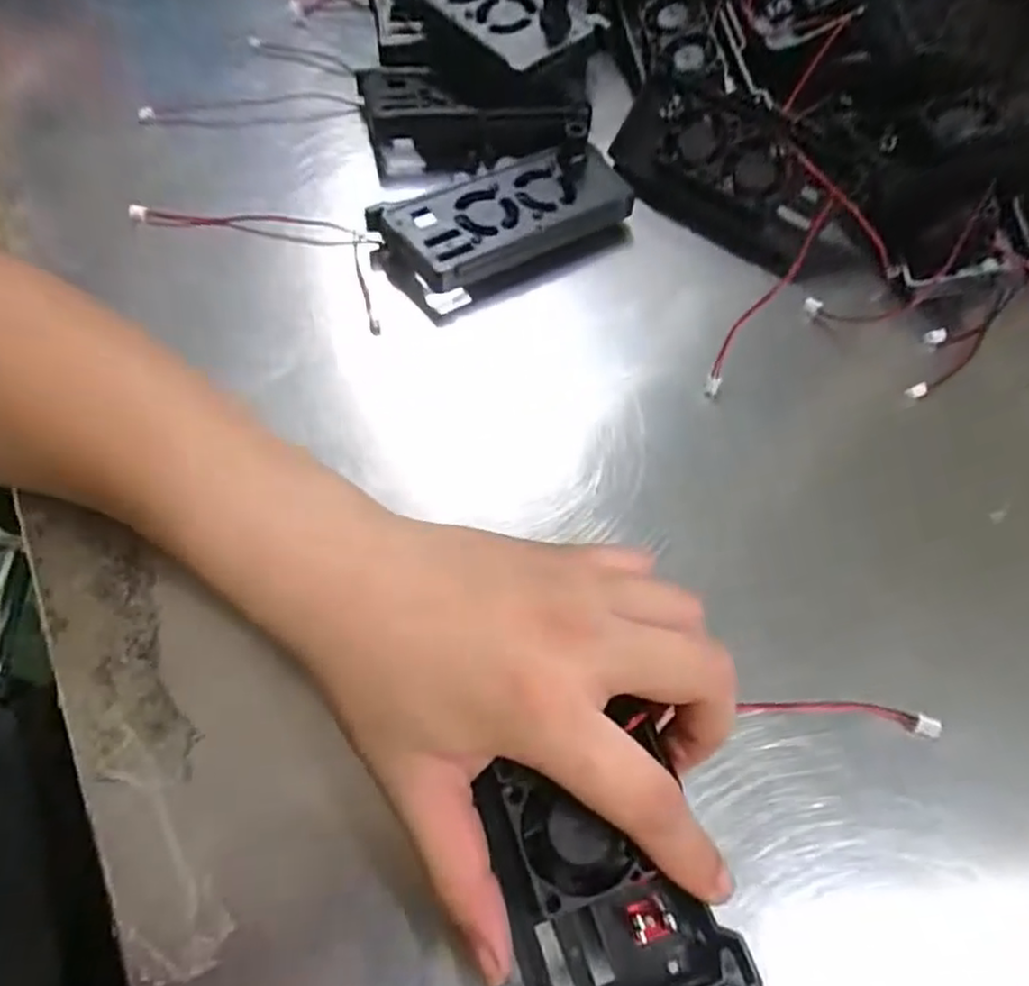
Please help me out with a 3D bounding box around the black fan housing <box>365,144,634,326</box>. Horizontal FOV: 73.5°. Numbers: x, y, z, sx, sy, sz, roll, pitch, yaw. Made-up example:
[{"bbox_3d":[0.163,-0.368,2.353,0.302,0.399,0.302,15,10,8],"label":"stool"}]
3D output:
[{"bbox_3d":[-0.001,-0.157,0.399,0.150,0.025,0.071,-23,64,-15],"label":"black fan housing"}]

